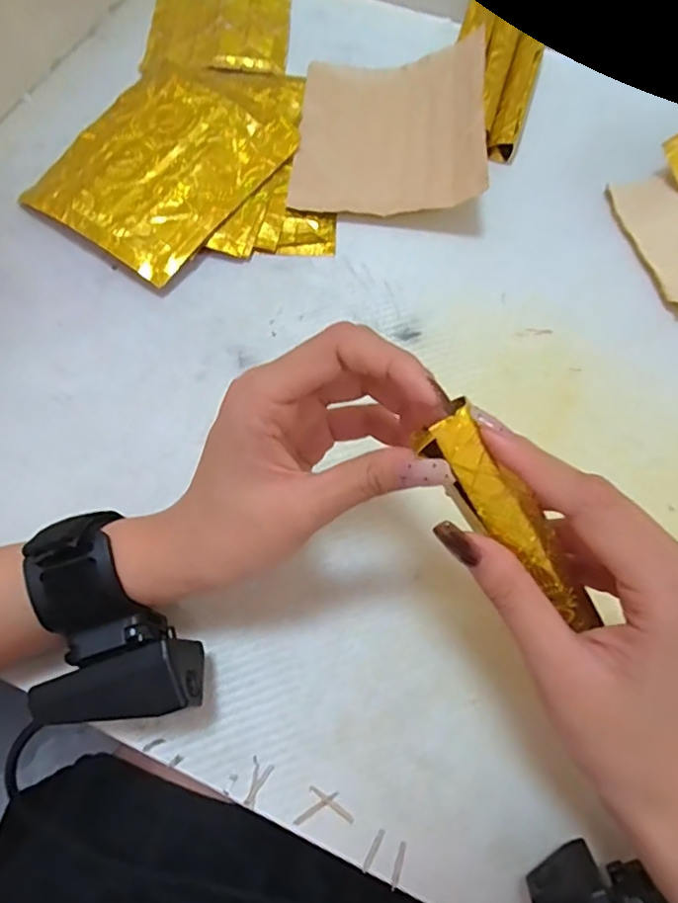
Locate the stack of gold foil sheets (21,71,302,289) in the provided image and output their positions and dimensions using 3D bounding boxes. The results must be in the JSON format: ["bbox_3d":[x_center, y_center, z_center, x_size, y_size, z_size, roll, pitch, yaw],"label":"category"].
[{"bbox_3d":[-0.122,-0.194,0.398,0.126,0.024,0.147,32,72,12],"label":"stack of gold foil sheets"}]

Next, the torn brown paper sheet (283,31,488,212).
[{"bbox_3d":[0.036,-0.232,0.409,0.125,0.037,0.143,5,69,2],"label":"torn brown paper sheet"}]

